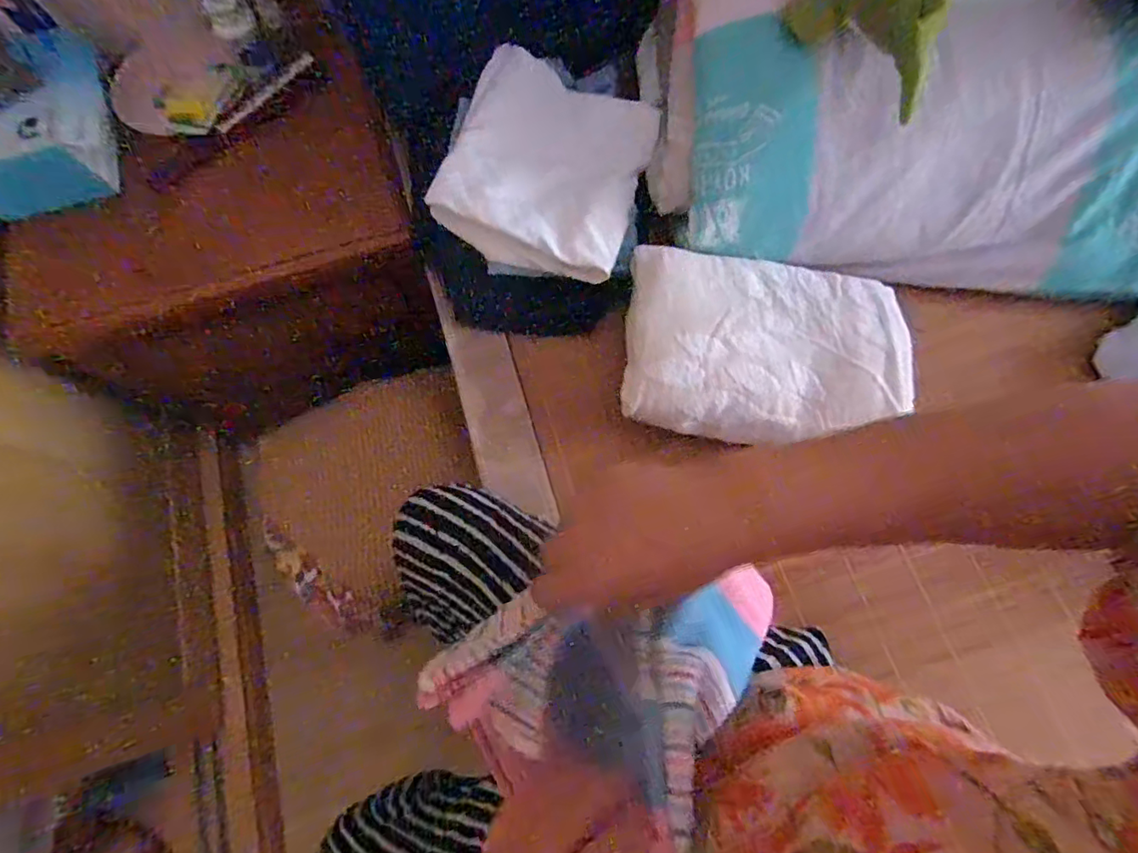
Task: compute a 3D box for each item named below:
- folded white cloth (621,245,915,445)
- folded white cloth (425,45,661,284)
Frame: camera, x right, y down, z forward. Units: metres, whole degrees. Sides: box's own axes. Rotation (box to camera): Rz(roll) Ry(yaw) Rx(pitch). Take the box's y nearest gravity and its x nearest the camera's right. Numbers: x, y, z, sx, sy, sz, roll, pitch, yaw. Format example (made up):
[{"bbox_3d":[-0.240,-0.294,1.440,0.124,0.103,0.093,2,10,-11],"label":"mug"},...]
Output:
[{"bbox_3d":[0.192,-0.084,0.537,0.261,0.034,0.192,5,73,4],"label":"folded white cloth"},{"bbox_3d":[-0.023,-0.289,0.609,0.209,0.047,0.257,17,74,7],"label":"folded white cloth"}]

